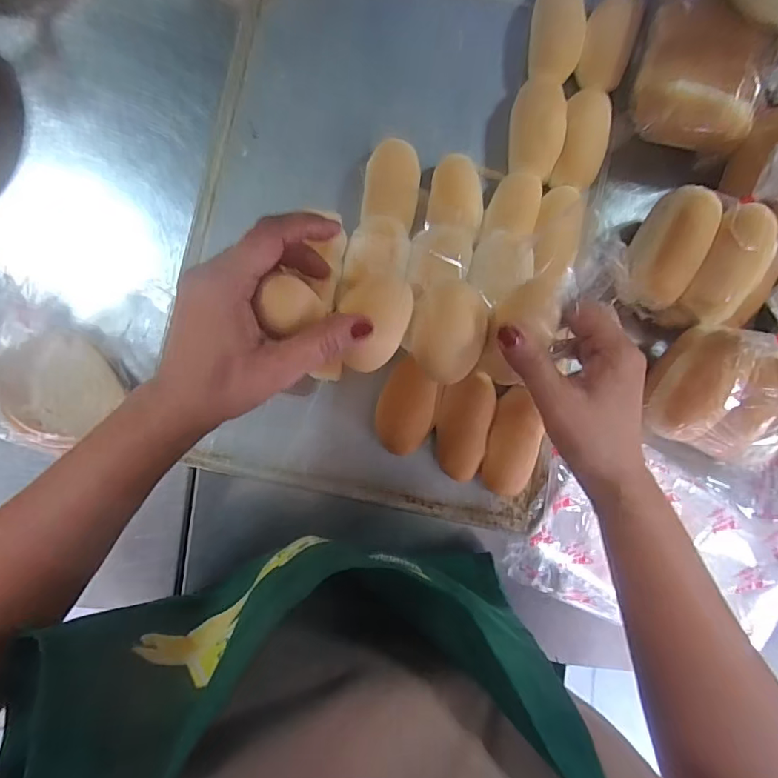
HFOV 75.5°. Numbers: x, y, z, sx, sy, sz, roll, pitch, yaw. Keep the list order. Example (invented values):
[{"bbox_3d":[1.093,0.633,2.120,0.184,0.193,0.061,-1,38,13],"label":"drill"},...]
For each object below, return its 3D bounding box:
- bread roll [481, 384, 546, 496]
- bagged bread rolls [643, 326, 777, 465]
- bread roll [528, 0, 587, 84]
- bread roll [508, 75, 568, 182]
[{"bbox_3d":[0.098,0.042,0.406,0.039,0.033,0.083,12,87,-2],"label":"bread roll"},{"bbox_3d":[0.259,0.002,0.380,0.101,0.053,0.095,3,123,5],"label":"bagged bread rolls"},{"bbox_3d":[0.140,-0.301,0.421,0.041,0.027,0.075,5,87,-2],"label":"bread roll"},{"bbox_3d":[0.122,-0.216,0.420,0.042,0.034,0.085,3,87,-2],"label":"bread roll"}]

